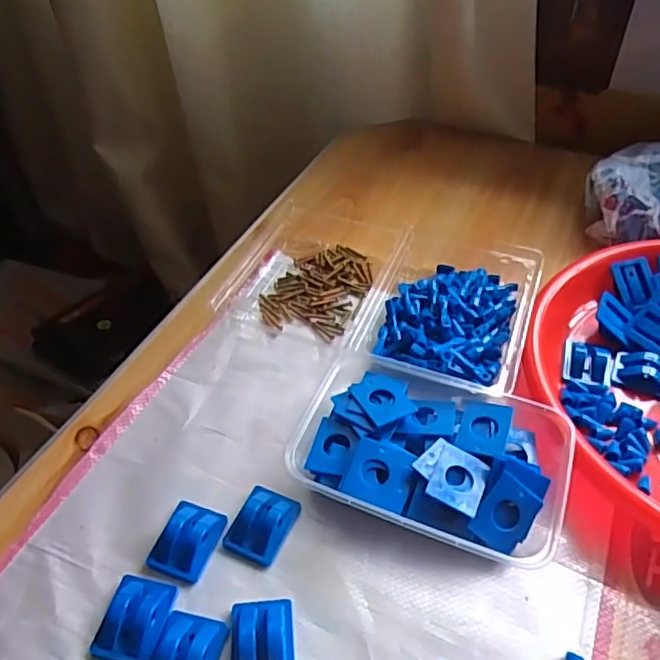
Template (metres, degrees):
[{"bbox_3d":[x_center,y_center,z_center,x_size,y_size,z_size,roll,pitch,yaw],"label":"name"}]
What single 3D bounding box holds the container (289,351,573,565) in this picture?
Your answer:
[{"bbox_3d":[0.063,0.081,0.395,0.167,0.036,0.123,15,47,16],"label":"container"}]

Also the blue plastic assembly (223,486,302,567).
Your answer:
[{"bbox_3d":[-0.042,0.118,0.379,0.034,0.019,0.045,18,48,19],"label":"blue plastic assembly"}]

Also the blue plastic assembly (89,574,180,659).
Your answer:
[{"bbox_3d":[-0.108,0.159,0.338,0.035,0.012,0.045,9,46,10],"label":"blue plastic assembly"}]

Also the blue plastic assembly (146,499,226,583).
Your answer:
[{"bbox_3d":[-0.086,0.125,0.368,0.033,0.015,0.045,15,47,16],"label":"blue plastic assembly"}]

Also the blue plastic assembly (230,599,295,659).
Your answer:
[{"bbox_3d":[-0.037,0.169,0.329,0.034,0.016,0.044,-4,45,-3],"label":"blue plastic assembly"}]

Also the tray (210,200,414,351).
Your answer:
[{"bbox_3d":[-0.006,-0.062,0.543,0.135,0.033,0.169,17,47,17],"label":"tray"}]

